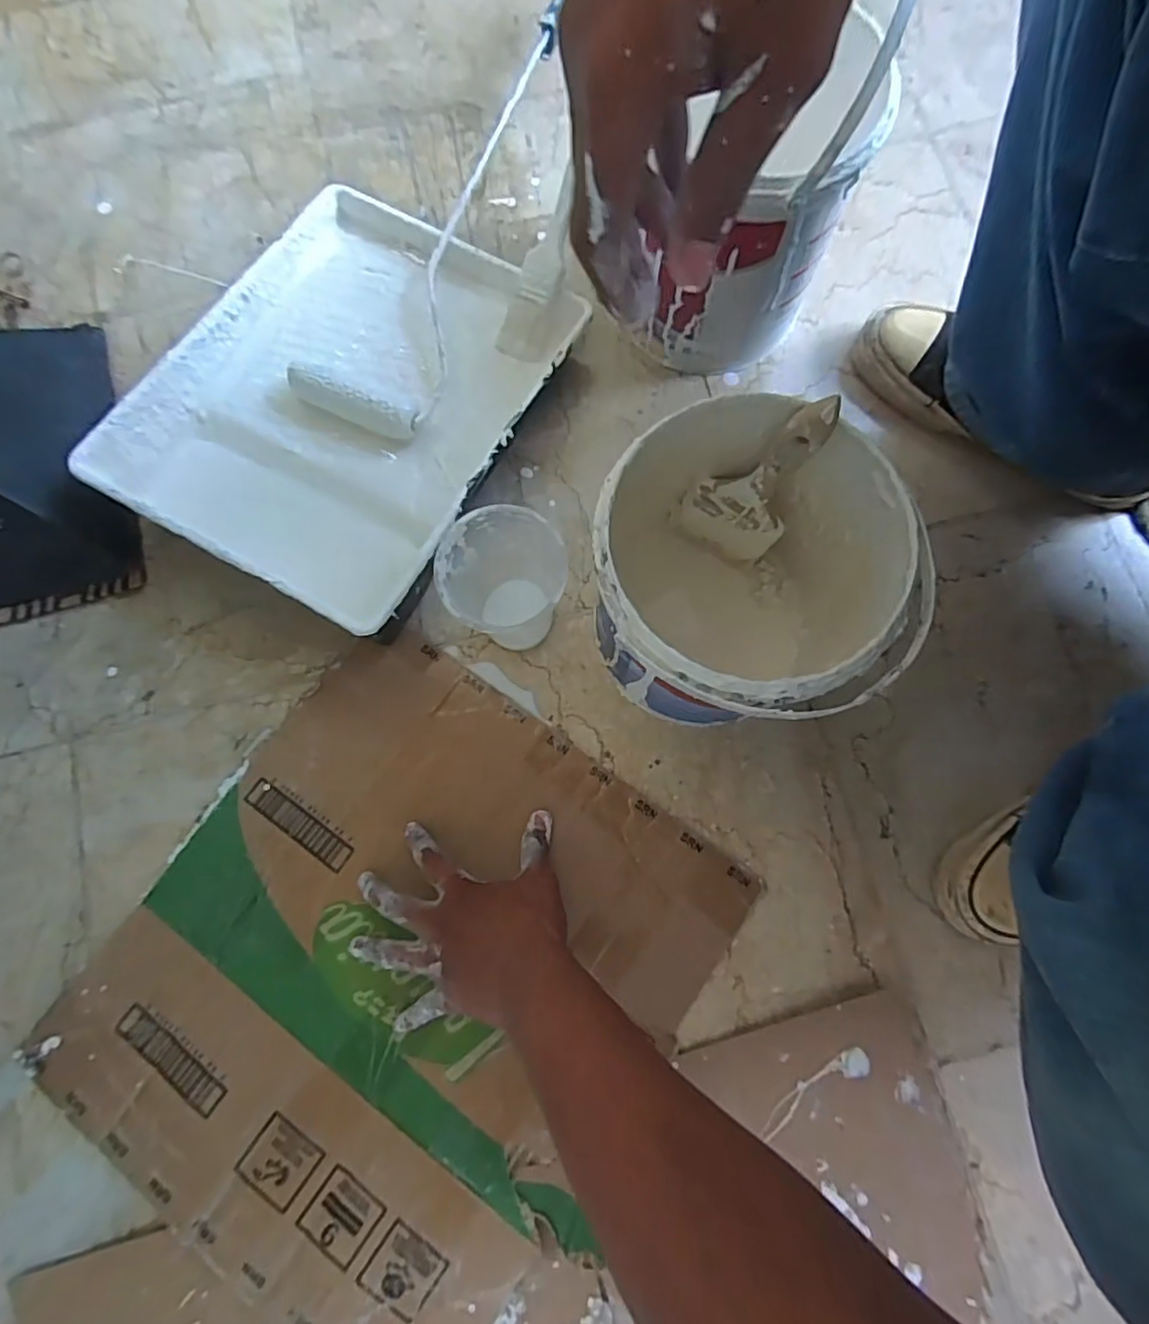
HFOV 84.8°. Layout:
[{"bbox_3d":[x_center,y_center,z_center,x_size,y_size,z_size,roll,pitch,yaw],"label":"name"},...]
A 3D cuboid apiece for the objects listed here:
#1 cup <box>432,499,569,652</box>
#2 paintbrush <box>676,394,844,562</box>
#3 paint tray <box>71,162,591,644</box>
[{"bbox_3d":[-0.053,-0.055,0.484,0.086,0.120,0.086,-1,79,4],"label":"cup"},{"bbox_3d":[0.120,-0.126,0.434,0.076,0.172,0.031,30,83,9],"label":"paintbrush"},{"bbox_3d":[-0.183,-0.226,0.536,0.275,0.078,0.353,28,80,6],"label":"paint tray"}]

